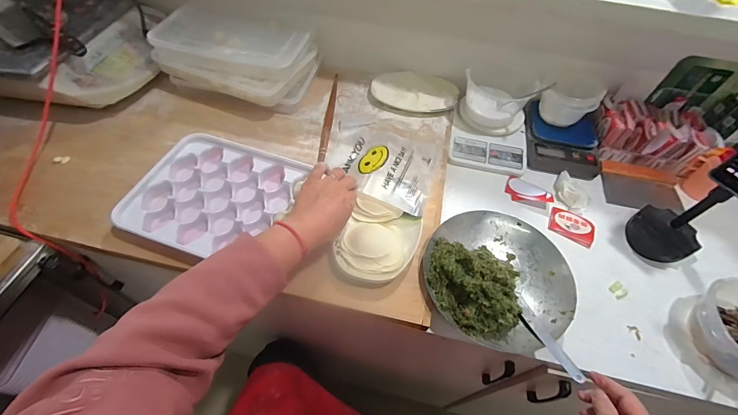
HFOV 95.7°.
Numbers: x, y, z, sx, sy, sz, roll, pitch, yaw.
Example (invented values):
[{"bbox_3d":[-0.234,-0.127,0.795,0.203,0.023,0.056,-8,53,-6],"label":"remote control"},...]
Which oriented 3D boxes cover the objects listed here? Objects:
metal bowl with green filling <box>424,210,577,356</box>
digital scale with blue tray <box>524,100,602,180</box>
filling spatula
[{"bbox_3d":[0.198,0.099,0.510,0.215,0.061,0.214,1,56,-2],"label":"metal bowl with green filling"},{"bbox_3d":[0.409,-0.144,0.713,0.146,0.039,0.171,10,56,4],"label":"digital scale with blue tray"},{"bbox_3d":[0.244,0.184,0.448,0.018,0.010,0.106,-14,32,-12],"label":"filling spatula"}]

